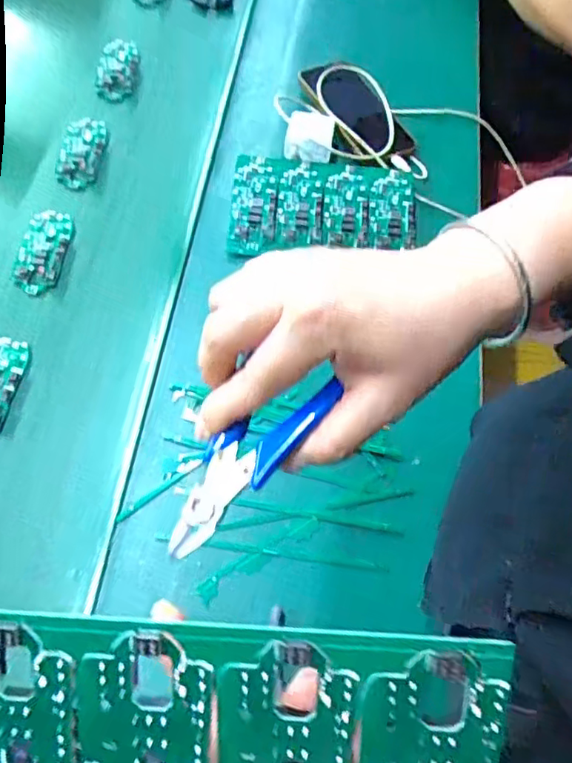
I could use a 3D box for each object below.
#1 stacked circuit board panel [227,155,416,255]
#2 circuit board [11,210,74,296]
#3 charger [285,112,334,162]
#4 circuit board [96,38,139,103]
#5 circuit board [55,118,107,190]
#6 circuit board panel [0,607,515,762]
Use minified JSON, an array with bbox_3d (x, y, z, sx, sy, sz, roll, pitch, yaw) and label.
[{"bbox_3d":[0.040,-0.186,0.615,0.194,0.009,0.109,0,73,-6],"label":"stacked circuit board panel"},{"bbox_3d":[-0.246,-0.133,0.587,0.049,0.008,0.098,7,65,1],"label":"circuit board"},{"bbox_3d":[0.026,-0.272,0.638,0.050,0.021,0.061,7,65,1],"label":"charger"},{"bbox_3d":[-0.202,-0.374,0.695,0.051,0.011,0.095,0,65,-2],"label":"circuit board"},{"bbox_3d":[-0.227,-0.253,0.642,0.045,0.010,0.093,4,65,0],"label":"circuit board"},{"bbox_3d":[-0.024,0.129,0.200,0.186,0.004,0.104,3,102,4],"label":"circuit board panel"}]

